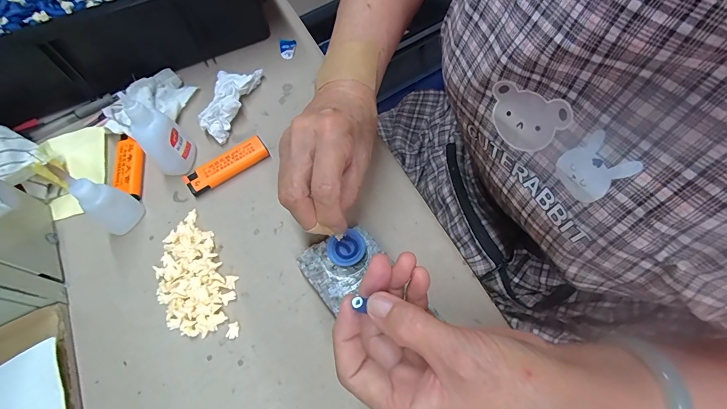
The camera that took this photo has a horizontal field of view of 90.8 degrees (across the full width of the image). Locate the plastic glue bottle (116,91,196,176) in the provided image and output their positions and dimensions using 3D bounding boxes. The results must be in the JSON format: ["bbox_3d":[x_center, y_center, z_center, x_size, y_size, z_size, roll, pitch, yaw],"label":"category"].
[{"bbox_3d":[-0.184,-0.060,0.322,0.030,0.077,0.035,-13,63,-4],"label":"plastic glue bottle"}]

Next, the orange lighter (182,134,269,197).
[{"bbox_3d":[-0.132,-0.037,0.348,0.080,0.014,0.022,-31,65,-13],"label":"orange lighter"}]

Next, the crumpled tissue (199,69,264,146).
[{"bbox_3d":[-0.144,-0.110,0.383,0.037,0.021,0.094,11,64,8],"label":"crumpled tissue"}]

